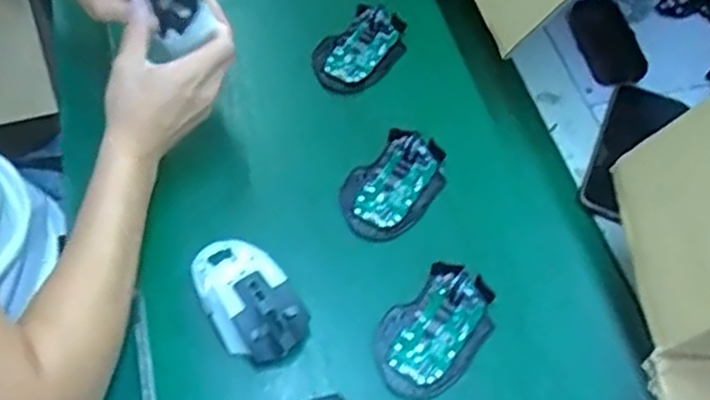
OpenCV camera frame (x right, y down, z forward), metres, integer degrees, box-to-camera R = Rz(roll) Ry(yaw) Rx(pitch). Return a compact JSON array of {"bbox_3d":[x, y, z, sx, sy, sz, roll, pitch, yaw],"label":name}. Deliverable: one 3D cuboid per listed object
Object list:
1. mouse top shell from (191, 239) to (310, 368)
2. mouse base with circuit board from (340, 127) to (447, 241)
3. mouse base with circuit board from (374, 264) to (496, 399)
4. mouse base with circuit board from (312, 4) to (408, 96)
[{"bbox_3d":[-0.088,0.073,0.582,0.064,0.028,0.113,-33,64,-21],"label":"mouse top shell"},{"bbox_3d":[0.036,-0.015,0.663,0.073,0.016,0.113,37,63,20],"label":"mouse base with circuit board"},{"bbox_3d":[0.064,0.102,0.583,0.072,0.013,0.111,34,62,18],"label":"mouse base with circuit board"},{"bbox_3d":[0.006,-0.157,0.750,0.072,0.017,0.115,41,64,21],"label":"mouse base with circuit board"}]

